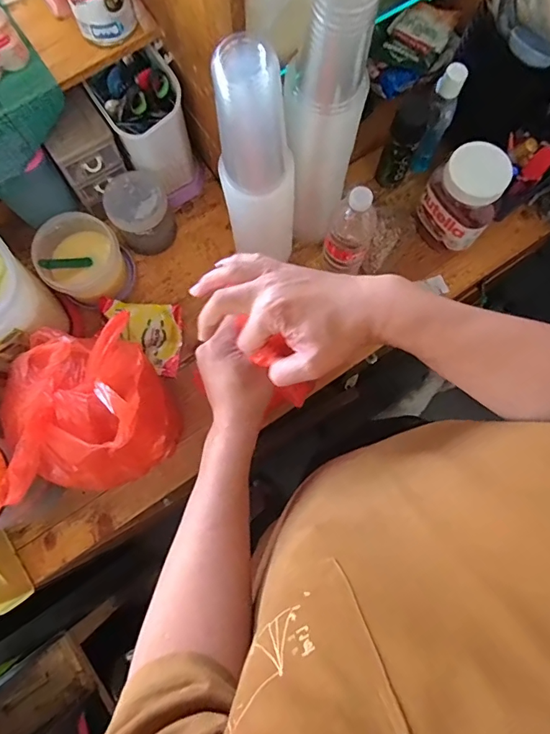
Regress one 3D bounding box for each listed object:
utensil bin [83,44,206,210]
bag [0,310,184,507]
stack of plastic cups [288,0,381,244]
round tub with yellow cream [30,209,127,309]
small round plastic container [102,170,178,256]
[{"bbox_3d":[-0.189,-0.360,0.682,0.109,0.187,0.142,-25,79,-5],"label":"utensil bin"},{"bbox_3d":[-0.227,0.047,0.536,0.165,0.223,0.186,-10,78,-2],"label":"bag"},{"bbox_3d":[0.059,-0.276,0.548,0.061,0.376,0.064,39,80,8],"label":"stack of plastic cups"},{"bbox_3d":[-0.292,-0.163,0.682,0.115,0.093,0.101,-30,79,-6],"label":"round tub with yellow cream"},{"bbox_3d":[-0.205,-0.237,0.694,0.087,0.093,0.090,0,78,0],"label":"small round plastic container"}]

